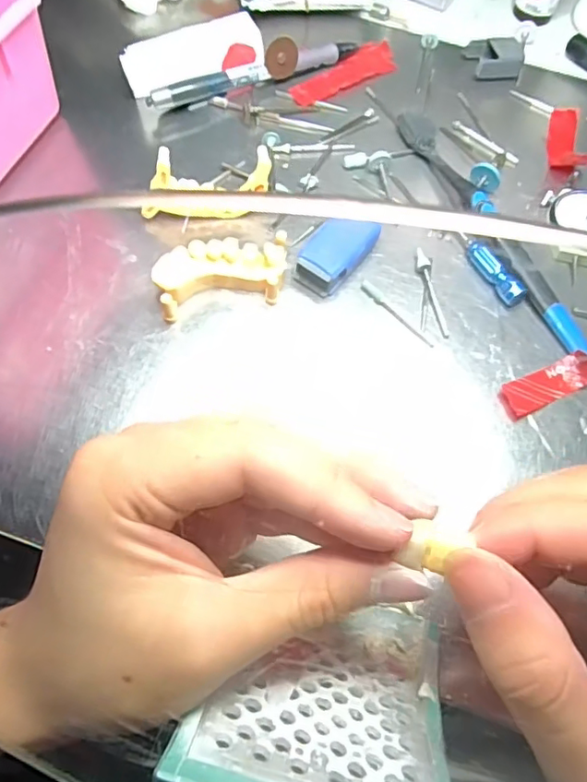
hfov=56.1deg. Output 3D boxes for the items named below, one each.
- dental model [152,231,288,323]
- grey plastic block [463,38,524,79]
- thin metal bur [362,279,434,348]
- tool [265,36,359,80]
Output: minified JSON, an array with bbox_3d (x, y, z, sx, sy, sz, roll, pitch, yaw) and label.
[{"bbox_3d":[-0.033,-0.054,0.256,0.060,0.020,0.030,-11,65,-8],"label":"dental model"},{"bbox_3d":[0.124,-0.206,0.340,0.032,0.016,0.026,-1,64,-3],"label":"grey plastic block"},{"bbox_3d":[0.049,-0.037,0.261,0.006,0.004,0.046,-35,70,-18],"label":"thin metal bur"},{"bbox_3d":[0.012,-0.204,0.328,0.064,0.023,0.010,-29,69,-16],"label":"tool"}]

